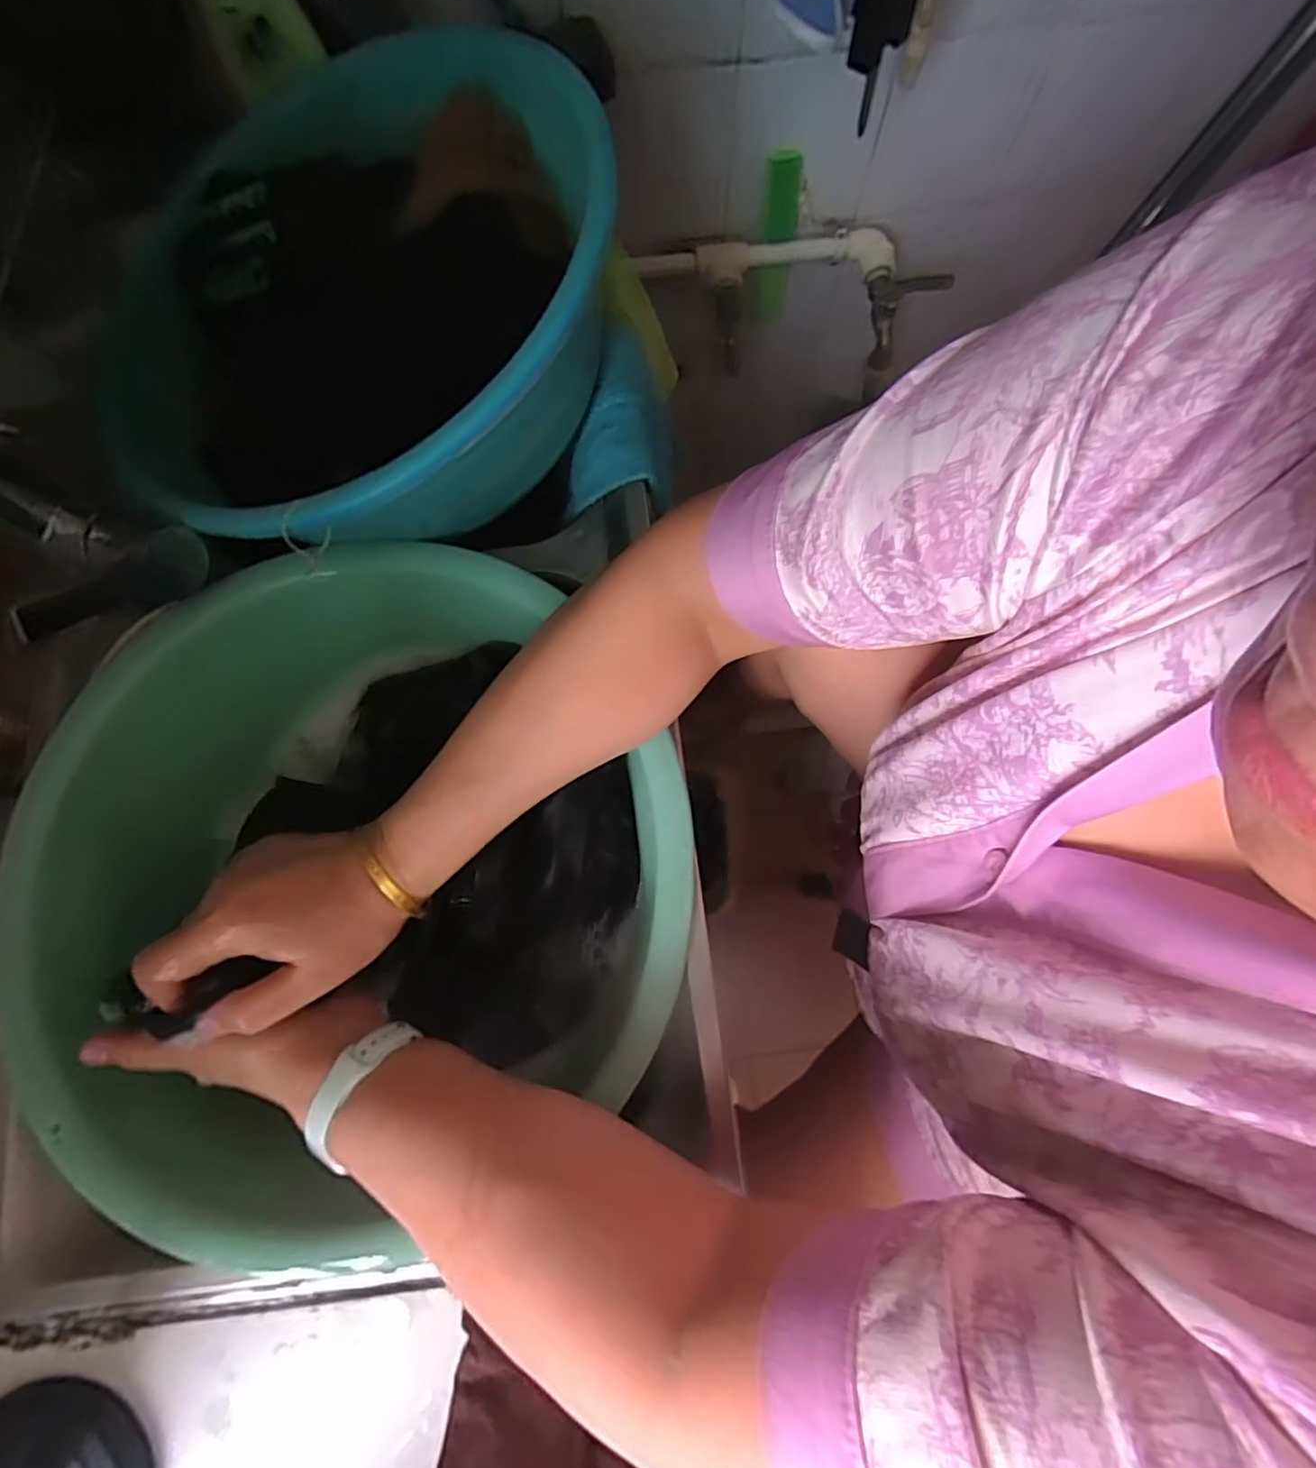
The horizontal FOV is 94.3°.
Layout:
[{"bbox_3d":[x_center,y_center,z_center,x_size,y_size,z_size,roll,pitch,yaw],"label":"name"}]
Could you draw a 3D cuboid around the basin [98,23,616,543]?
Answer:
[{"bbox_3d":[-0.184,-0.278,0.413,0.309,0.161,0.343,-14,76,-3],"label":"basin"}]

